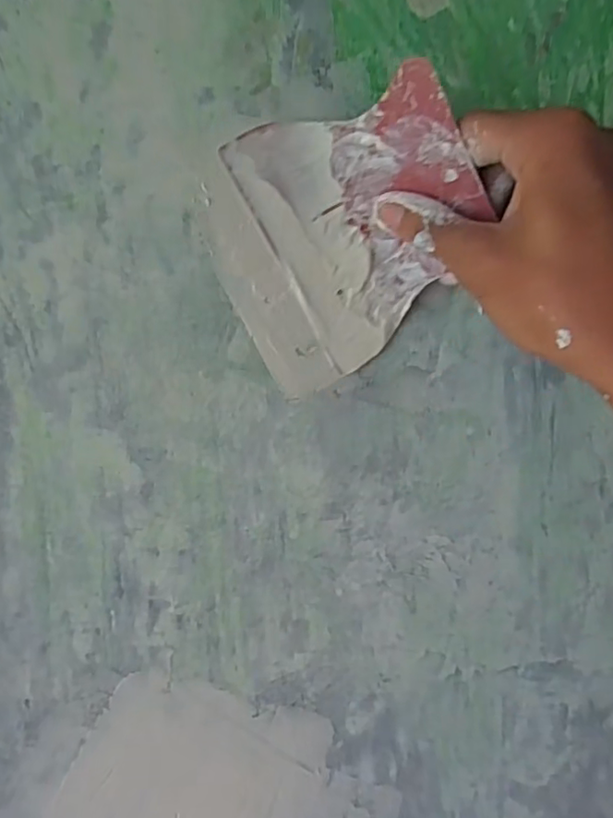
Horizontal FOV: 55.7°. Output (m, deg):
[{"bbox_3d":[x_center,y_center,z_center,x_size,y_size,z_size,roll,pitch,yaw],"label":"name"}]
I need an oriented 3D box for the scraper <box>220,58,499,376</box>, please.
[{"bbox_3d":[0.032,-0.092,0.278,0.097,0.117,0.020,-24,16,18],"label":"scraper"}]

